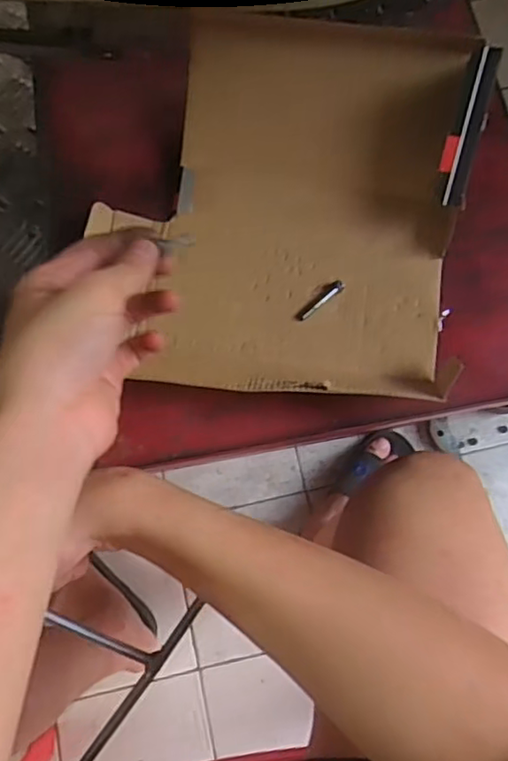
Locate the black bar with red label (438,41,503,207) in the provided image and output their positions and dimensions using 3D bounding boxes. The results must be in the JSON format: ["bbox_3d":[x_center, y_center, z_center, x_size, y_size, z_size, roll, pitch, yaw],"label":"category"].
[{"bbox_3d":[0.144,-0.170,0.417,0.022,0.009,0.100,10,119,4],"label":"black bar with red label"}]

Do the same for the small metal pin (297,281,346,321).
[{"bbox_3d":[0.050,-0.061,0.466,0.043,0.009,0.010,-40,78,-9],"label":"small metal pin"}]

